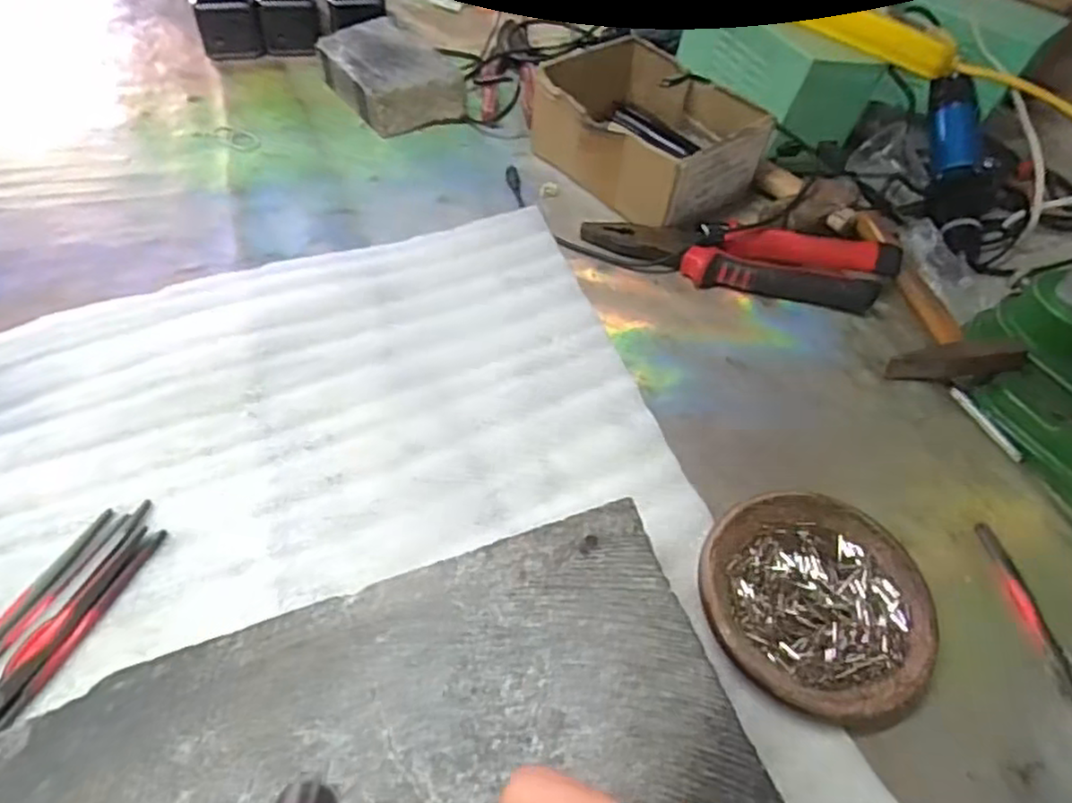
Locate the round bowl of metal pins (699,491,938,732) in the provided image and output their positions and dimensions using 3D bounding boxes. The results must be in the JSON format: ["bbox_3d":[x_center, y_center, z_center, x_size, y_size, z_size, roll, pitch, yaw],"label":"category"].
[{"bbox_3d":[0.137,0.099,0.341,0.109,0.020,0.113,3,50,-3],"label":"round bowl of metal pins"}]

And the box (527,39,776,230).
[{"bbox_3d":[0.091,-0.221,0.563,0.126,0.063,0.159,-30,59,-27],"label":"box"}]

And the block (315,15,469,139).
[{"bbox_3d":[-0.132,-0.291,0.615,0.084,0.041,0.131,-25,57,-24],"label":"block"}]

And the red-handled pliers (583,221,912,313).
[{"bbox_3d":[0.148,-0.105,0.502,0.221,0.024,0.059,11,50,4],"label":"red-handled pliers"}]

